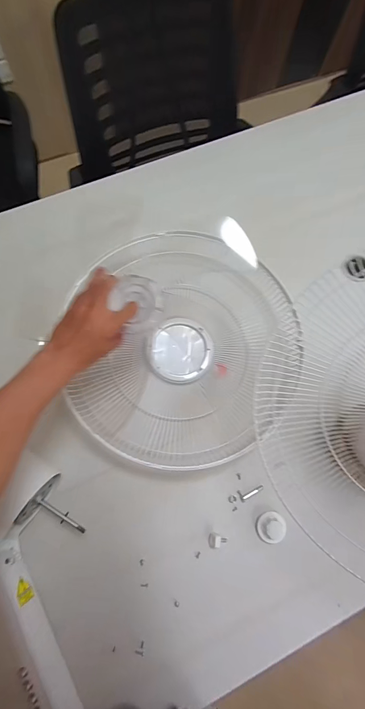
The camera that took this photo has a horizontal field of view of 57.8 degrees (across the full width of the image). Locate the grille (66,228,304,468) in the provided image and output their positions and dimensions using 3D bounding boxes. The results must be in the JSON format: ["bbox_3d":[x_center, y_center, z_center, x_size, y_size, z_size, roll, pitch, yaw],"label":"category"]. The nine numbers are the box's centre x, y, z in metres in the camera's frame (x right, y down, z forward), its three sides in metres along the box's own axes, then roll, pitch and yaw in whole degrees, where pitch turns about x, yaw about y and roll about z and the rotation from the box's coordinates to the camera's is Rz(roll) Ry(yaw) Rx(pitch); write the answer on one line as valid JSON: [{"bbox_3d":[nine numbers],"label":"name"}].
[{"bbox_3d":[0.008,-0.019,0.636,0.427,0.090,0.429,-11,77,-7],"label":"grille"}]

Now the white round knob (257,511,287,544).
[{"bbox_3d":[0.160,0.307,0.587,0.050,0.019,0.049,1,76,-4],"label":"white round knob"}]

